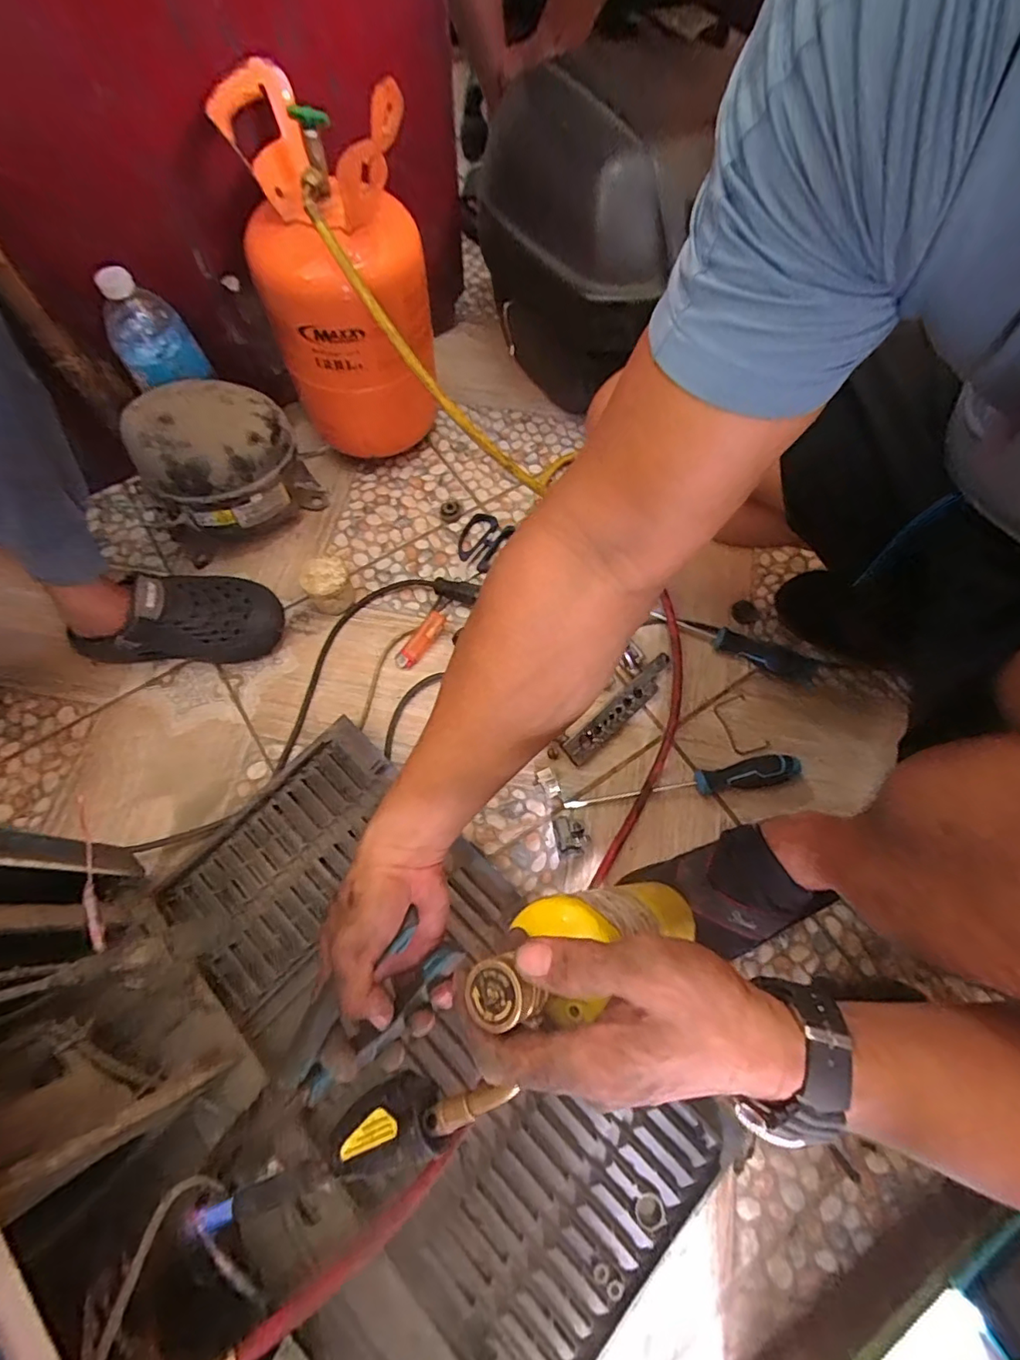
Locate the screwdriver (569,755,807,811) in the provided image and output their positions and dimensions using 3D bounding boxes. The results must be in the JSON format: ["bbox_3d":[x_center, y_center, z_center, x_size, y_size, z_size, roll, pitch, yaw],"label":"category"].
[{"bbox_3d":[0.190,0.113,0.596,0.255,0.036,0.028,-7,68,-4],"label":"screwdriver"}]

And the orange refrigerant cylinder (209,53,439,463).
[{"bbox_3d":[-0.182,-0.443,0.633,0.164,0.323,0.161,-9,68,-4],"label":"orange refrigerant cylinder"}]

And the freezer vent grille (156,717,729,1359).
[{"bbox_3d":[-0.082,0.314,0.519,0.263,0.033,0.538,-42,74,-16],"label":"freezer vent grille"}]

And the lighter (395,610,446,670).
[{"bbox_3d":[-0.110,-0.048,0.670,0.024,0.008,0.082,38,88,14],"label":"lighter"}]

